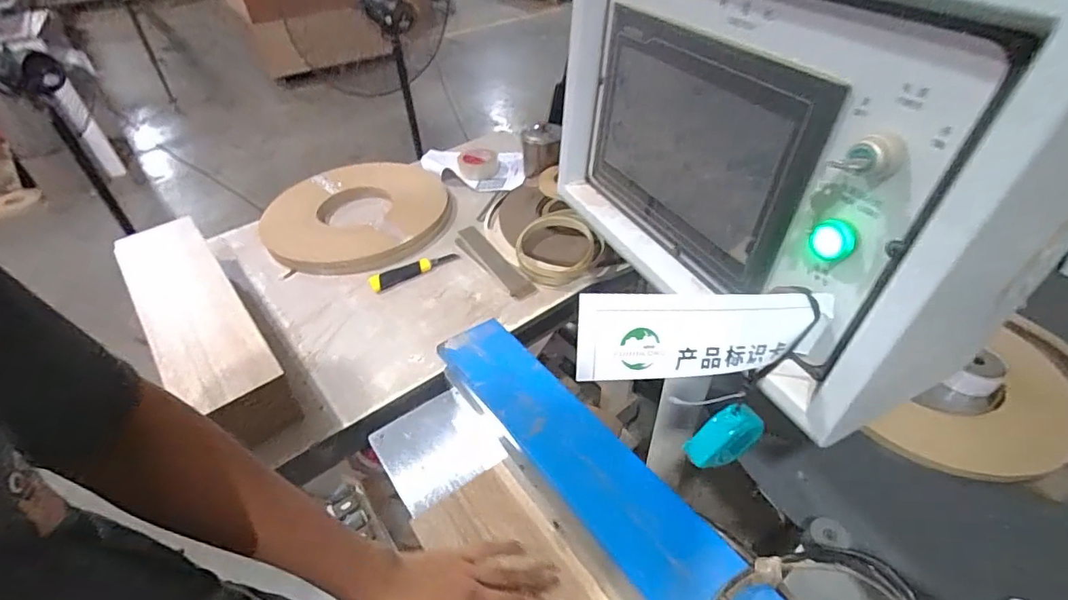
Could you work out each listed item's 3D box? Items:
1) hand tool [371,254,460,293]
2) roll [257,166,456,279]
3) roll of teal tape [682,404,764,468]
[{"bbox_3d":[-0.243,-0.066,1.025,0.184,0.017,0.049,-22,45,-18],"label":"hand tool"},{"bbox_3d":[-0.419,-0.201,1.177,0.435,0.047,0.393,0,42,6],"label":"roll"},{"bbox_3d":[0.184,0.135,0.491,0.073,0.060,0.026,-20,44,-16],"label":"roll of teal tape"}]

